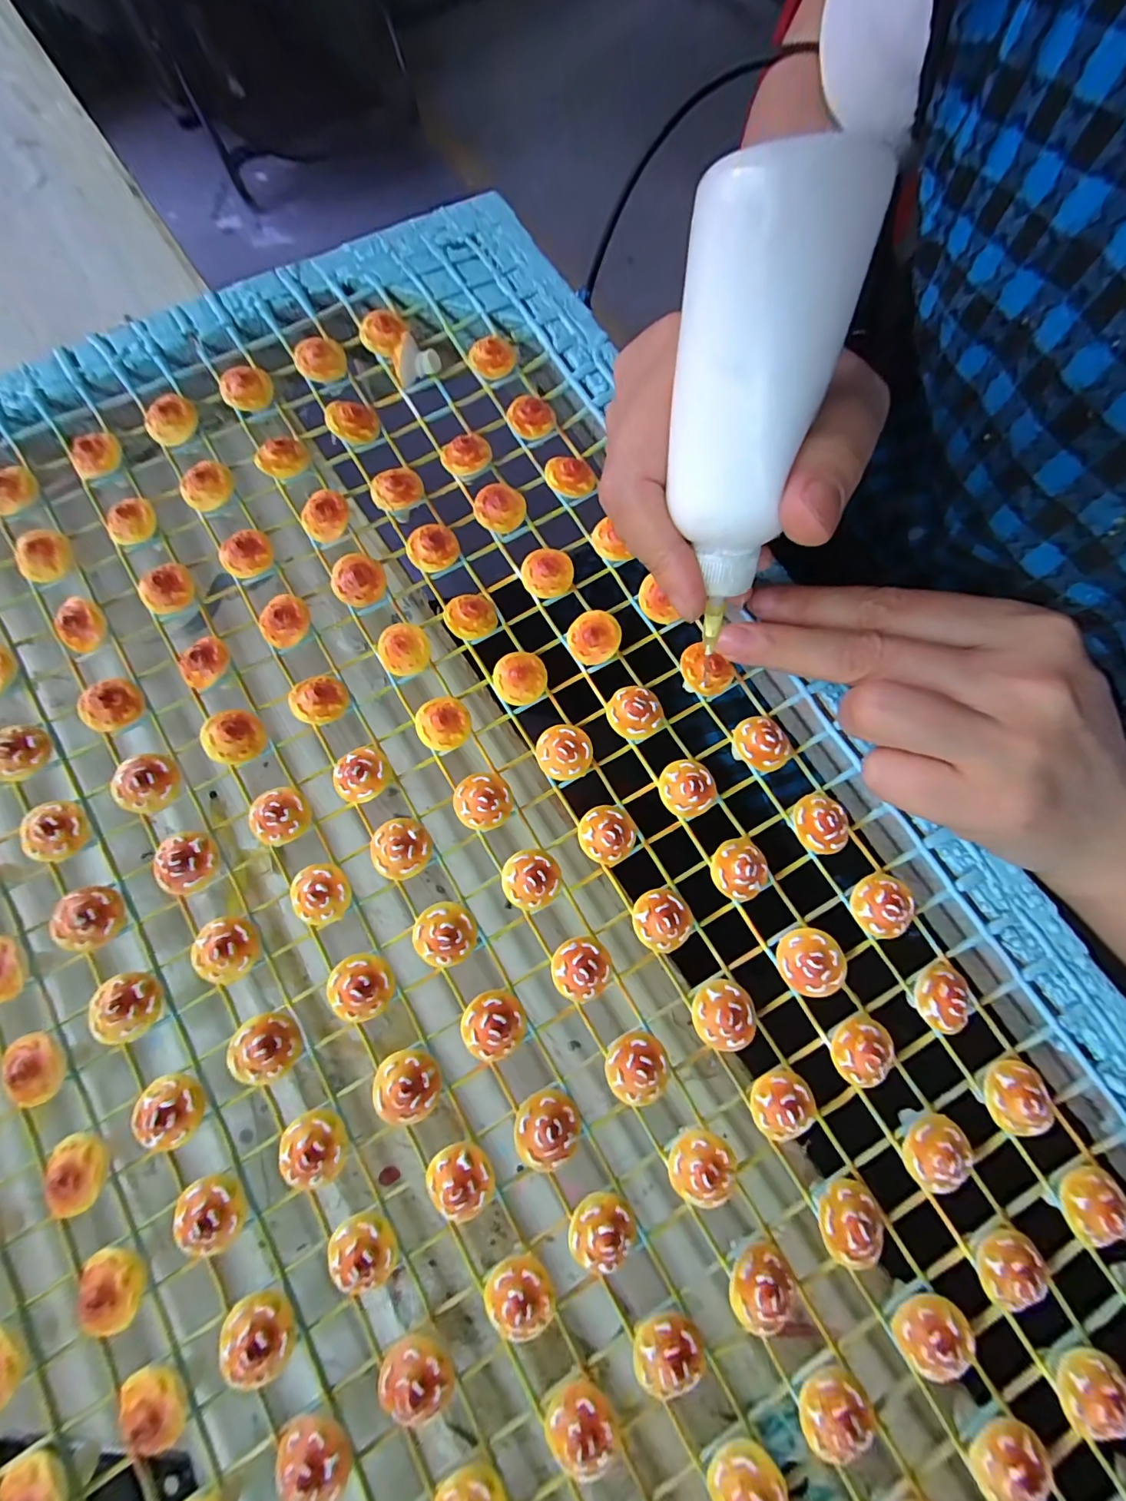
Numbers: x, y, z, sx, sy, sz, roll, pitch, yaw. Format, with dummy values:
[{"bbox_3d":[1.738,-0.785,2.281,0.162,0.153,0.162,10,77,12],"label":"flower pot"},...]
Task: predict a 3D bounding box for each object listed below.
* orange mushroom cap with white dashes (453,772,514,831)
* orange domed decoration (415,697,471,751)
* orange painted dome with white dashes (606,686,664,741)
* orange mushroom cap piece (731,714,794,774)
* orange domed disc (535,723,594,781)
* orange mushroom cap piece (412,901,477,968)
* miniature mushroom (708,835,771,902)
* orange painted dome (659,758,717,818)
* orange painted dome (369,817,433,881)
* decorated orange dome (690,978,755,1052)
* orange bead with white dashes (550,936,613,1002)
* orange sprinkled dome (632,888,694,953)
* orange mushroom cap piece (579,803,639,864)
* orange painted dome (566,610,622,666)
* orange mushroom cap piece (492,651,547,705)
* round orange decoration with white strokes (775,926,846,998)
[{"bbox_3d":[-0.028,0.018,0.170,0.019,0.009,0.019,0,78,-1],"label":"orange mushroom cap with white dashes"},{"bbox_3d":[-0.043,-0.010,0.176,0.019,0.008,0.019,0,78,-1],"label":"orange domed decoration"},{"bbox_3d":[0.026,-0.013,0.176,0.019,0.011,0.019,0,75,1],"label":"orange painted dome with white dashes"},{"bbox_3d":[0.070,-0.002,0.174,0.019,0.011,0.020,0,78,-1],"label":"orange mushroom cap piece"},{"bbox_3d":[0.001,0.001,0.174,0.019,0.009,0.019,0,78,-1],"label":"orange domed disc"},{"bbox_3d":[-0.039,0.060,0.160,0.019,0.009,0.019,-11,79,-3],"label":"orange mushroom cap piece"},{"bbox_3d":[0.059,0.040,0.165,0.019,0.011,0.019,0,78,-1],"label":"miniature mushroom"},{"bbox_3d":[0.043,0.013,0.170,0.019,0.011,0.019,0,75,1],"label":"orange painted dome"},{"bbox_3d":[-0.055,0.033,0.166,0.019,0.008,0.020,0,78,-1],"label":"orange painted dome"},{"bbox_3d":[0.051,0.084,0.156,0.019,0.009,0.019,0,78,-1],"label":"decorated orange dome"},{"bbox_3d":[0.006,0.071,0.158,0.019,0.009,0.019,0,78,-1],"label":"orange bead with white dashes"},{"bbox_3d":[0.033,0.056,0.162,0.019,0.010,0.019,0,78,-1],"label":"orange sprinkled dome"},{"bbox_3d":[0.015,0.029,0.168,0.020,0.008,0.019,0,78,-1],"label":"orange mushroom cap piece"},{"bbox_3d":[0.012,-0.042,0.183,0.019,0.010,0.019,-9,79,-3],"label":"orange painted dome"},{"bbox_3d":[-0.016,-0.027,0.180,0.019,0.009,0.019,0,78,-1],"label":"orange mushroom cap piece"},{"bbox_3d":[0.080,0.069,0.158,0.019,0.012,0.020,0,78,-1],"label":"round orange decoration with white strokes"}]

